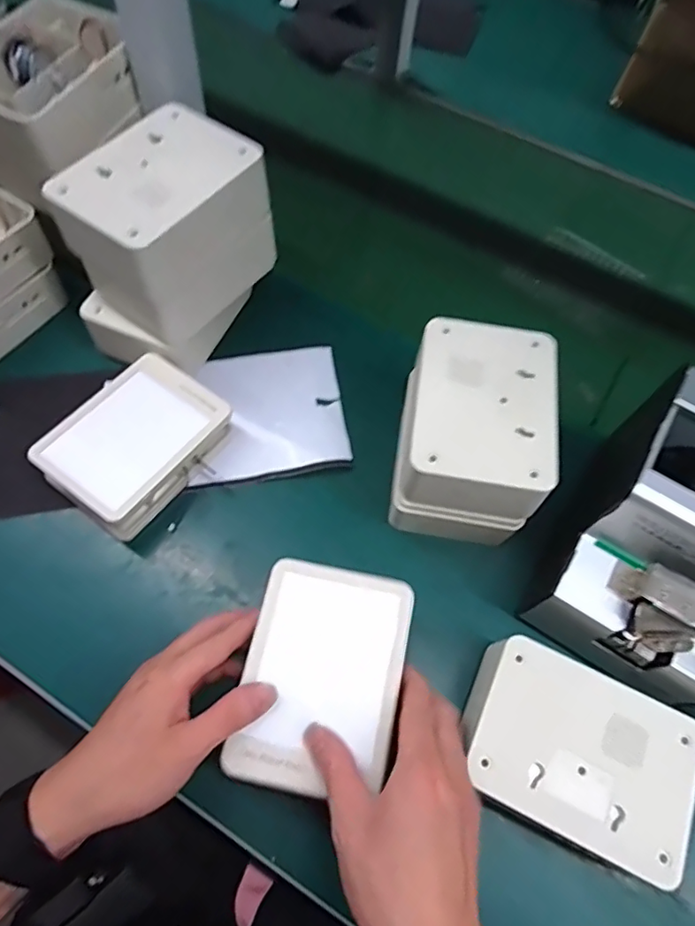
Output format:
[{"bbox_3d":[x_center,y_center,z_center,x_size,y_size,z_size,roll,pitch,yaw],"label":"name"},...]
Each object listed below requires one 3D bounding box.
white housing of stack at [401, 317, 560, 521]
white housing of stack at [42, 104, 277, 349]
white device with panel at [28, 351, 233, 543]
[{"bbox_3d":[0.099,-0.032,0.419,0.109,0.050,0.155,10,62,1],"label":"white housing of stack"},{"bbox_3d":[-0.146,-0.197,0.454,0.101,0.110,0.134,35,65,14],"label":"white housing of stack"},{"bbox_3d":[-0.179,-0.019,0.467,0.099,0.046,0.140,33,65,13],"label":"white device with panel"}]

